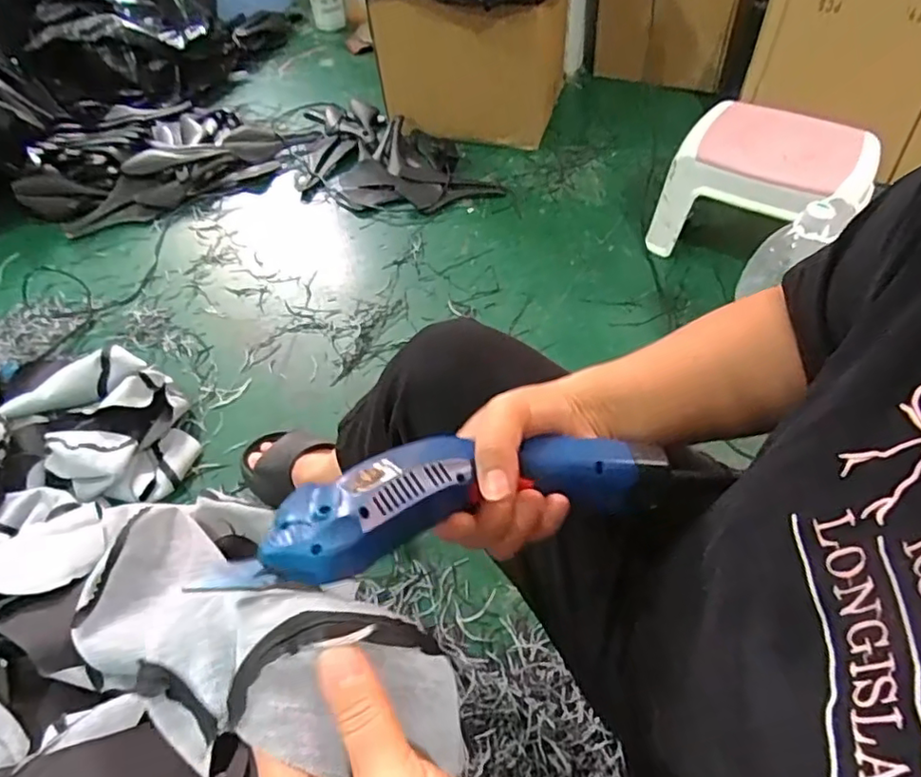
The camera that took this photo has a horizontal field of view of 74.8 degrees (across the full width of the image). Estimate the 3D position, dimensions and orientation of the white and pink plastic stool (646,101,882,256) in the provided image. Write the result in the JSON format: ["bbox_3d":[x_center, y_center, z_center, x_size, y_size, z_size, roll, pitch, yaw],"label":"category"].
[{"bbox_3d":[0.532,-0.342,1.069,0.303,0.211,0.204,27,60,23],"label":"white and pink plastic stool"}]

